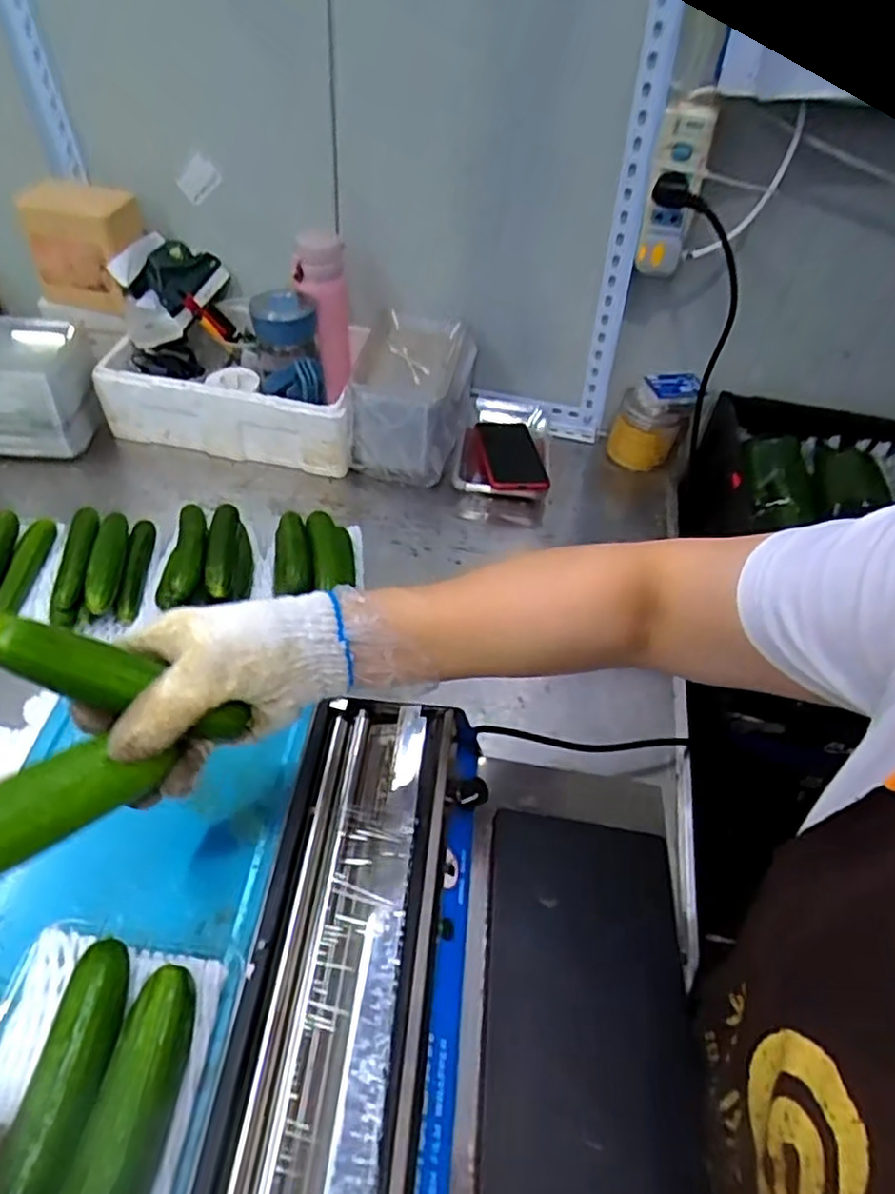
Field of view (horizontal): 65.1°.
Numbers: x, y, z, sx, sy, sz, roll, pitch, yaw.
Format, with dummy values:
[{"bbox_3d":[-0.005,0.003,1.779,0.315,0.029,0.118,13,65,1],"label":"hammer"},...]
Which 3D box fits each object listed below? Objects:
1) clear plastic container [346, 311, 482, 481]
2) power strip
[{"bbox_3d":[-0.047,-0.256,0.942,0.149,0.144,0.168,7,47,1],"label":"clear plastic container"},{"bbox_3d":[0.242,-0.433,0.751,0.052,0.163,0.029,13,48,7],"label":"power strip"}]

